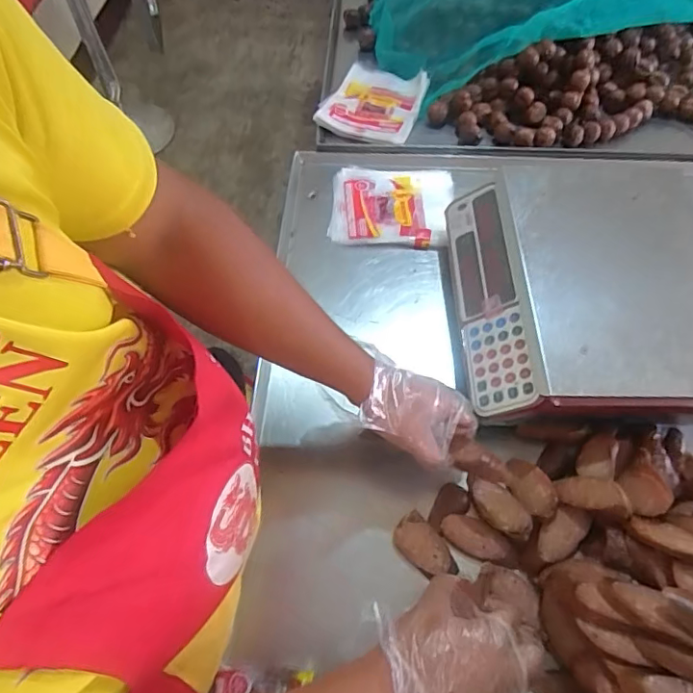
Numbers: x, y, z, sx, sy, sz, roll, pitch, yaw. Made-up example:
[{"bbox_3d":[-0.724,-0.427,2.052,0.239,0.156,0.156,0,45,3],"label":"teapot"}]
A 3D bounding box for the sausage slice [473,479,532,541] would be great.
[{"bbox_3d":[0.174,0.183,0.613,0.041,0.008,0.079,-36,48,-11],"label":"sausage slice"}]

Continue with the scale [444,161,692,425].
[{"bbox_3d":[0.302,-0.081,0.707,0.312,0.106,0.361,0,59,1],"label":"scale"}]

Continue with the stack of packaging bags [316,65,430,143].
[{"bbox_3d":[0.051,-0.432,0.962,0.154,0.030,0.185,19,62,12],"label":"stack of packaging bags"}]

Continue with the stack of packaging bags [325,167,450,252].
[{"bbox_3d":[0.072,-0.222,0.870,0.189,0.028,0.161,5,60,4],"label":"stack of packaging bags"}]

